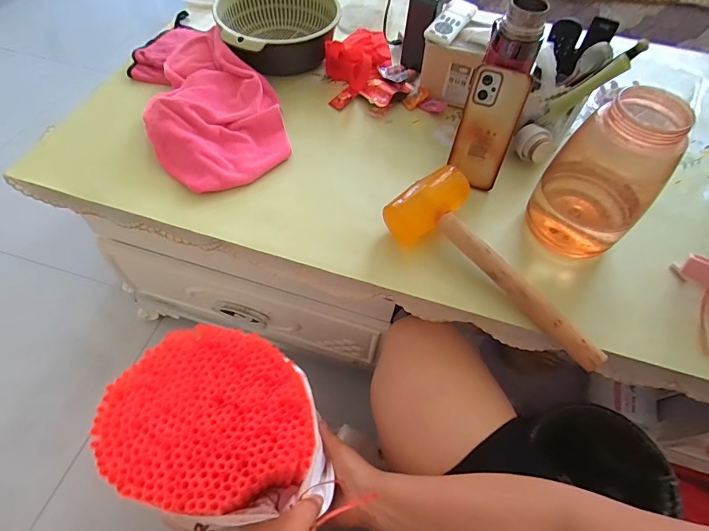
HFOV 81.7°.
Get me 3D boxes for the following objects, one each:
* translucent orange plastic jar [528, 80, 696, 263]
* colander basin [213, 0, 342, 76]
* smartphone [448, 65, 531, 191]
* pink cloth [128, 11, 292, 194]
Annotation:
[{"bbox_3d":[0.308,-0.108,0.509,0.103,0.194,0.121,-38,67,-24],"label":"translucent orange plastic jar"},{"bbox_3d":[-0.143,-0.443,0.767,0.218,0.080,0.186,-22,61,-16],"label":"colander basin"},{"bbox_3d":[0.184,-0.191,0.580,0.073,0.159,0.015,17,30,10],"label":"smartphone"},{"bbox_3d":[-0.257,-0.306,0.688,0.211,0.050,0.448,-21,61,-16],"label":"pink cloth"}]

